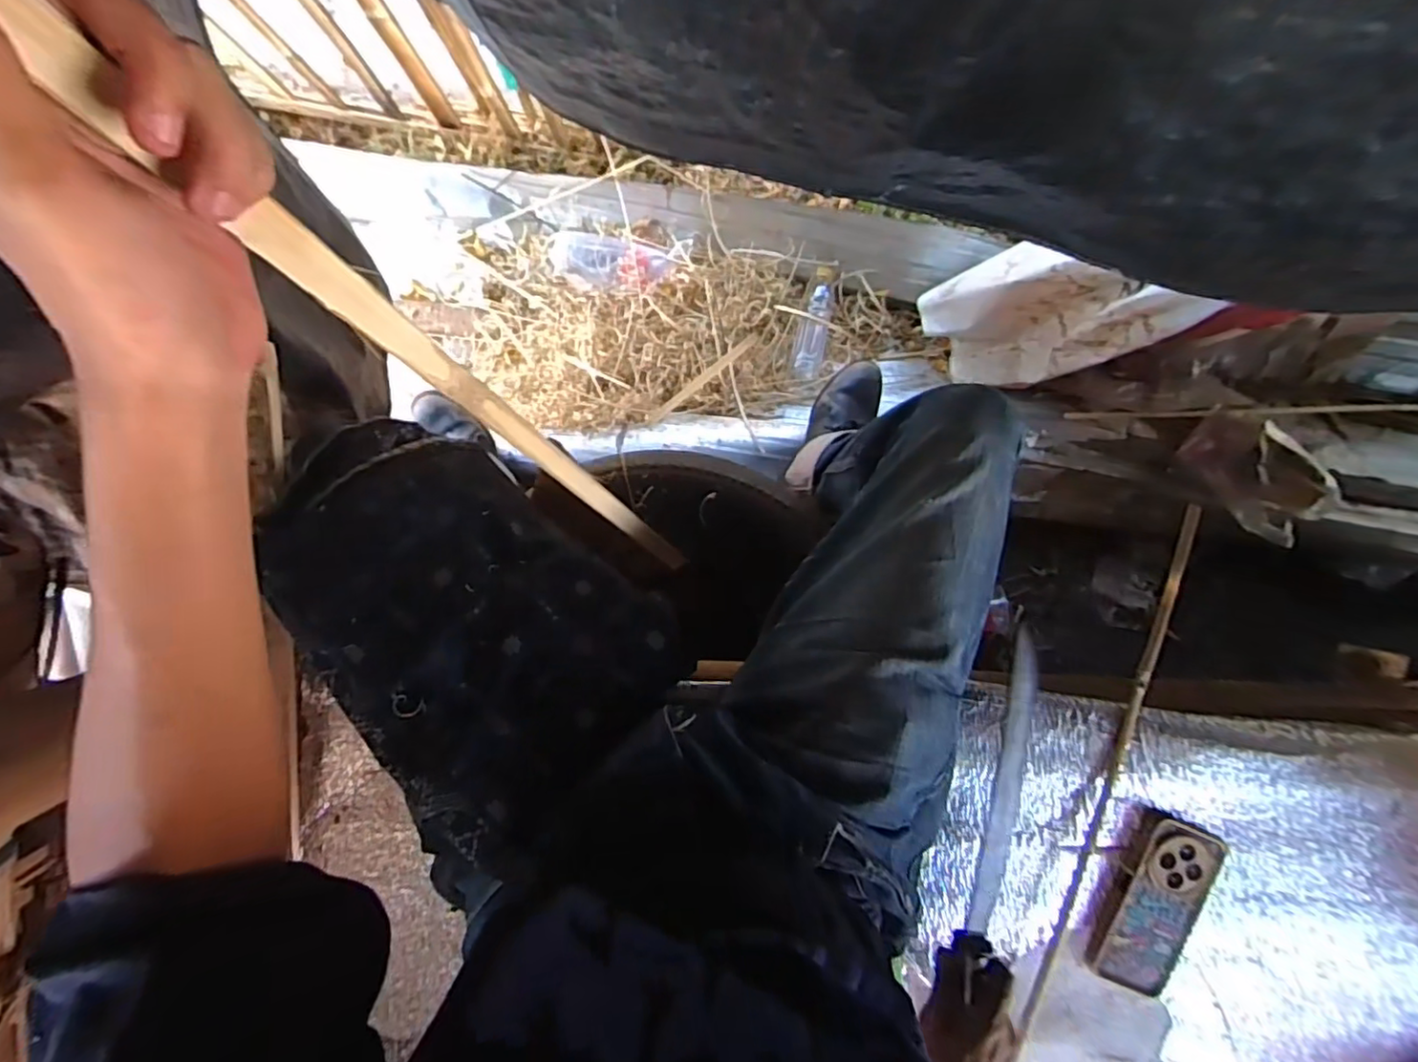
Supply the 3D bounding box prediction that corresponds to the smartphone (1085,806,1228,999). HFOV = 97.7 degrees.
[{"bbox_3d":[0.445,0.370,0.614,0.093,0.014,0.170,20,93,-4],"label":"smartphone"}]

